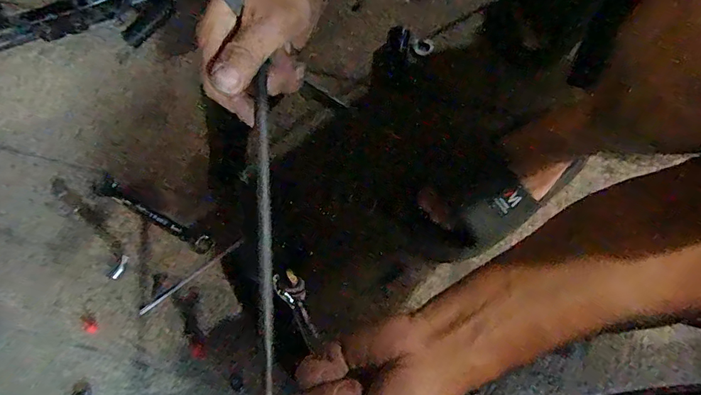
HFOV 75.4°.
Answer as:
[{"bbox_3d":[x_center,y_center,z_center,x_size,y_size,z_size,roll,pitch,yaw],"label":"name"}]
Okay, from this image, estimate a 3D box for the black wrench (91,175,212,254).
[{"bbox_3d":[-0.243,0.020,0.558,0.171,0.009,0.025,28,77,6],"label":"black wrench"}]

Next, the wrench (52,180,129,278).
[{"bbox_3d":[-0.318,0.034,0.554,0.029,0.004,0.151,-38,80,-9],"label":"wrench"}]

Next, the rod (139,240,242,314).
[{"bbox_3d":[-0.187,0.093,0.535,0.141,0.005,0.007,-35,79,-9],"label":"rod"}]

